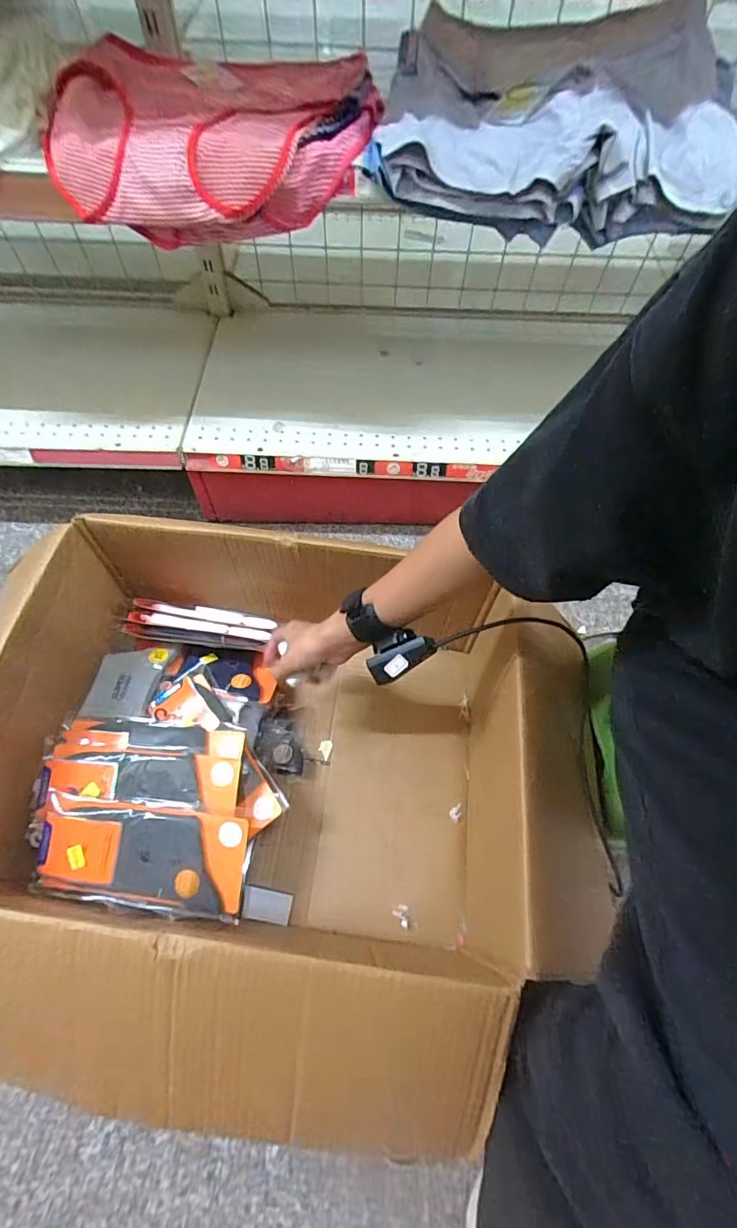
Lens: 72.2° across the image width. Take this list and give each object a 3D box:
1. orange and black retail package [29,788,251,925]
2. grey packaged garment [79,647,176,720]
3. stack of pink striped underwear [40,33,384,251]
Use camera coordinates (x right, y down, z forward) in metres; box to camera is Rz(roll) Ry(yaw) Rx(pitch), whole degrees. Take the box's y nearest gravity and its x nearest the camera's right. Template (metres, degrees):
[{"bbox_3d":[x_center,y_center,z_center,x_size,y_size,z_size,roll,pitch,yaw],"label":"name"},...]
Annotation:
[{"bbox_3d":[-0.247,0.268,0.555,0.224,0.020,0.110,9,82,-1],"label":"orange and black retail package"},{"bbox_3d":[-0.328,0.091,0.686,0.085,0.027,0.111,5,61,1],"label":"grey packaged garment"},{"bbox_3d":[-0.158,-0.517,0.553,0.314,0.088,0.238,5,61,1],"label":"stack of pink striped underwear"}]

